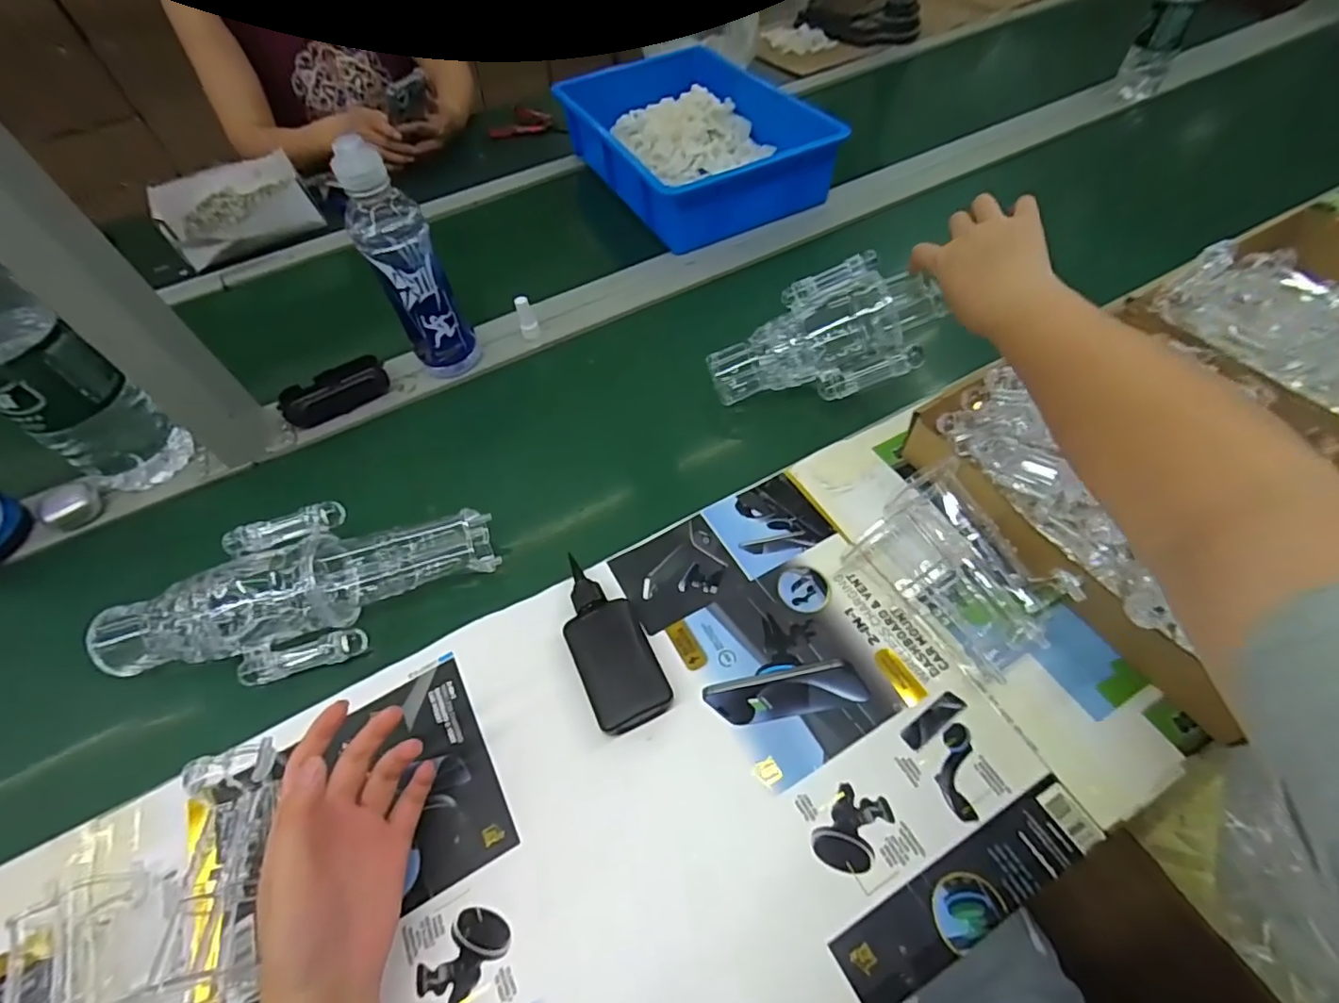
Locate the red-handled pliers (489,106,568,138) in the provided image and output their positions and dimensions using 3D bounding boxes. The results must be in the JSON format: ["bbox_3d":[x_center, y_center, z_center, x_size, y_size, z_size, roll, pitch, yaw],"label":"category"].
[{"bbox_3d":[-0.262,-0.695,1.043,0.133,0.010,0.063,-12,76,-10],"label":"red-handled pliers"}]

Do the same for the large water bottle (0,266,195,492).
[{"bbox_3d":[-0.536,-0.120,0.468,0.100,0.327,0.087,30,63,23],"label":"large water bottle"}]

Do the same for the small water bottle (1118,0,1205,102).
[{"bbox_3d":[0.758,-0.740,0.856,0.067,0.232,0.073,29,63,22],"label":"small water bottle"}]

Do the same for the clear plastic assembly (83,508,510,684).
[{"bbox_3d":[-0.300,0.062,0.464,0.292,0.052,0.126,-17,55,-8],"label":"clear plastic assembly"}]

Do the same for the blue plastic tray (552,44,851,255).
[{"bbox_3d":[0.036,-0.527,0.838,0.279,0.087,0.369,-24,57,-12],"label":"blue plastic tray"}]

